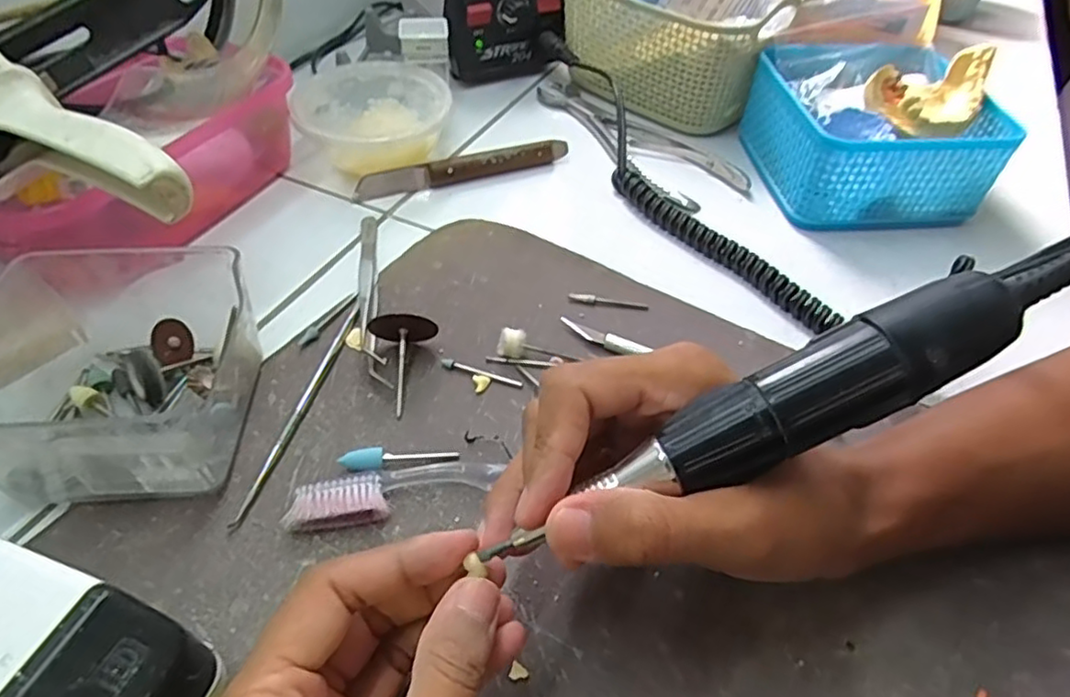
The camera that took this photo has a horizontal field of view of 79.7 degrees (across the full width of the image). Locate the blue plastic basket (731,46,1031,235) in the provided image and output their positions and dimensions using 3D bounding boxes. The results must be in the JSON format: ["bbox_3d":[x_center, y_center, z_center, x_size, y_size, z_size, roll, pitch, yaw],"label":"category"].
[{"bbox_3d":[0.223,-0.146,0.434,0.135,0.066,0.128,-3,48,-5],"label":"blue plastic basket"}]

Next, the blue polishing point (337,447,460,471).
[{"bbox_3d":[-0.058,0.046,0.278,0.049,0.009,0.009,-9,49,-11],"label":"blue polishing point"}]

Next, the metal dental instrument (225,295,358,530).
[{"bbox_3d":[-0.108,0.025,0.298,0.008,0.007,0.128,11,48,7],"label":"metal dental instrument"}]

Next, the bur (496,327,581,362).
[{"bbox_3d":[0.001,0.000,0.323,0.038,0.010,0.012,15,47,-7],"label":"bur"}]

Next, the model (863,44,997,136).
[{"bbox_3d":[0.255,-0.163,0.405,0.067,0.034,0.056,-10,49,-12],"label":"model"}]

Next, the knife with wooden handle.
[{"bbox_3d":[-0.046,-0.121,0.434,0.147,0.016,0.013,-14,50,-15],"label":"knife with wooden handle"}]

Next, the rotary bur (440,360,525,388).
[{"bbox_3d":[-0.026,0.011,0.316,0.042,0.004,0.006,15,48,11],"label":"rotary bur"}]

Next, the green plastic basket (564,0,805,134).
[{"bbox_3d":[0.101,-0.246,0.506,0.177,0.082,0.117,36,55,27],"label":"green plastic basket"}]

